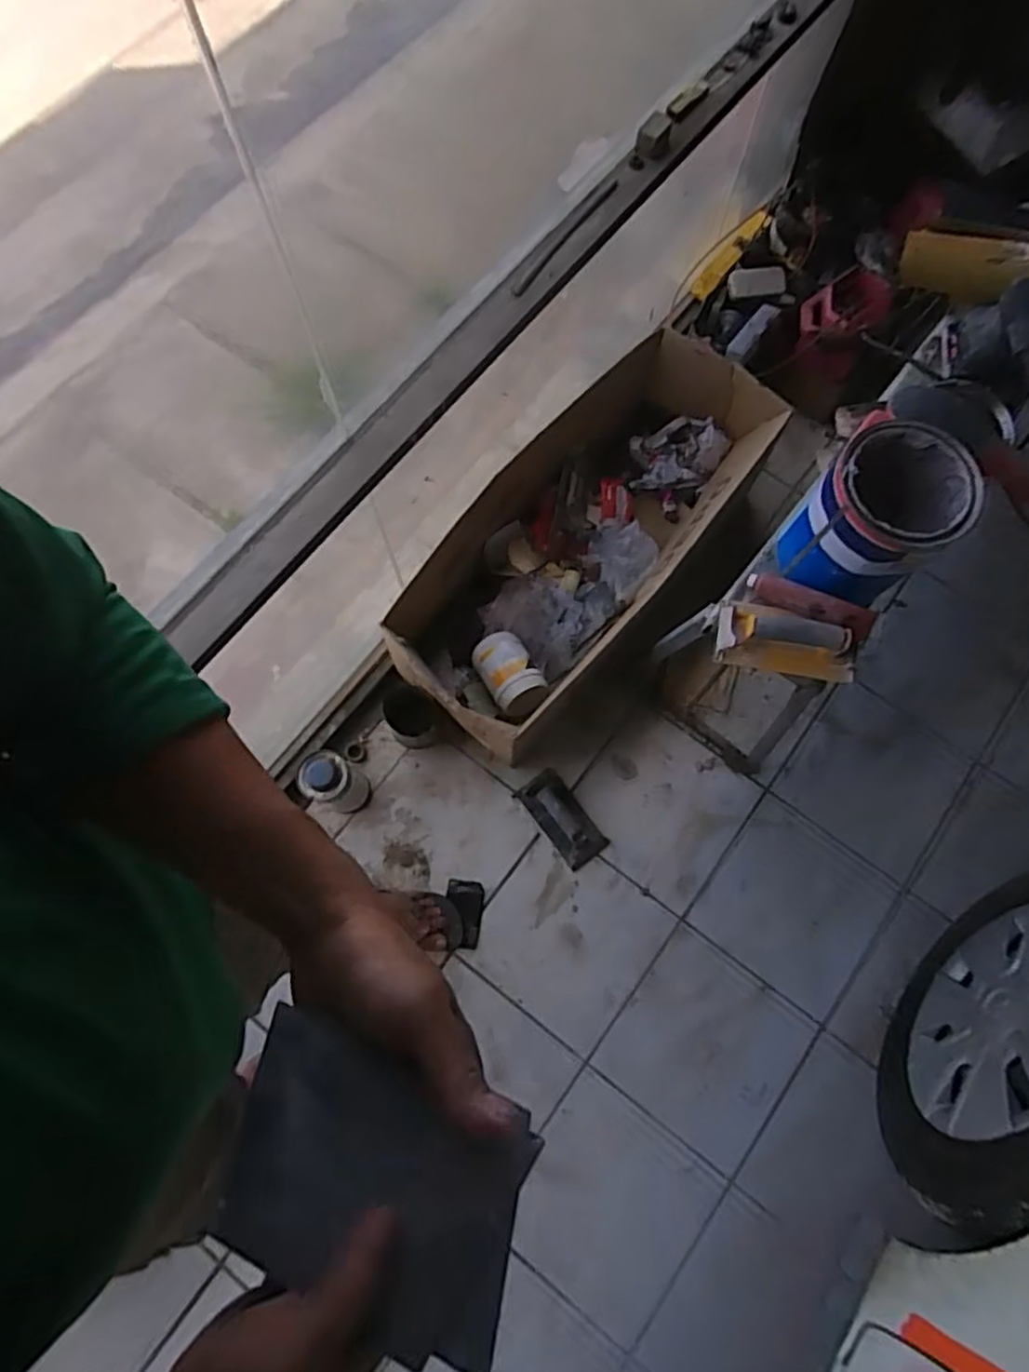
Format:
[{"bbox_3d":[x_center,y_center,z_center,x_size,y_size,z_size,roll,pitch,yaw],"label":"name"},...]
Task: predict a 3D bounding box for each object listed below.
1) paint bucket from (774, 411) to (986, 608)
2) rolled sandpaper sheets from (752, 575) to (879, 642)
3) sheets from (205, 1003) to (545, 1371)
[{"bbox_3d":[0.469,-0.216,0.933,0.157,0.184,0.167,0,74,-1],"label":"paint bucket"},{"bbox_3d":[0.408,-0.109,0.979,0.162,0.031,0.036,27,74,27],"label":"rolled sandpaper sheets"},{"bbox_3d":[-0.066,0.222,0.319,0.140,0.017,0.097,15,75,15],"label":"sheets"}]

